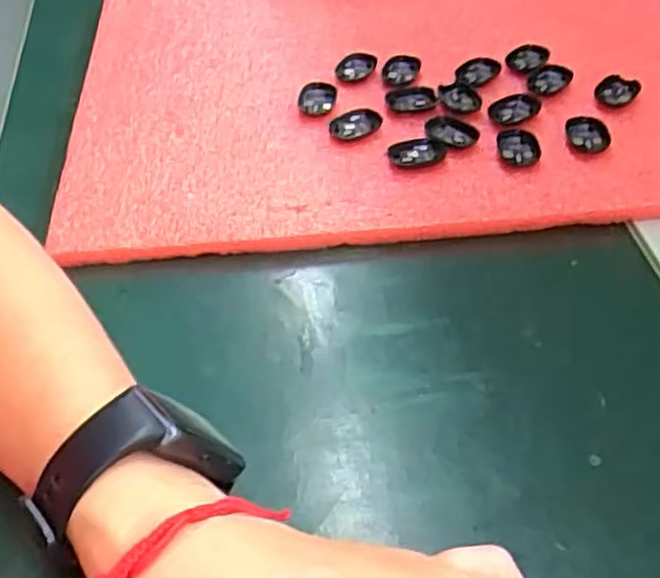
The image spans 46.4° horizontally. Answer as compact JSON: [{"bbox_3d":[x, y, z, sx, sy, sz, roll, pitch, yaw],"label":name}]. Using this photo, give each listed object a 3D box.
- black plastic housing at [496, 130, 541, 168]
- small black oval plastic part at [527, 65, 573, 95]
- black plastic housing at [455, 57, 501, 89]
[{"bbox_3d":[0.092,-0.069,0.376,0.020,0.004,0.027,-1,47,2],"label":"black plastic housing"},{"bbox_3d":[0.117,-0.111,0.414,0.018,0.004,0.031,28,54,25],"label":"small black oval plastic part"},{"bbox_3d":[0.080,-0.118,0.418,0.029,0.004,0.017,-34,55,-26],"label":"black plastic housing"}]

